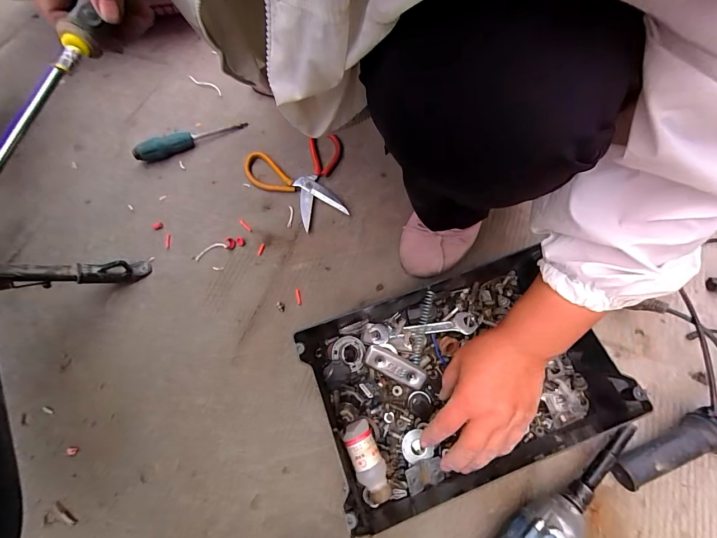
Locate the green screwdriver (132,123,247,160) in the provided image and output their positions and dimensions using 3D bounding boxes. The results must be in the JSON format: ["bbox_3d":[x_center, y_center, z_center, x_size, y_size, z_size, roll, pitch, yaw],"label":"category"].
[{"bbox_3d":[-0.295,-0.232,0.599,0.190,0.031,0.036,-27,70,-11],"label":"green screwdriver"}]

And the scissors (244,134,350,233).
[{"bbox_3d":[-0.095,-0.145,0.567,0.163,0.014,0.168,-17,68,-7],"label":"scissors"}]

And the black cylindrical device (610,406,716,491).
[{"bbox_3d":[0.355,0.204,0.385,0.134,0.063,0.043,-21,68,-9],"label":"black cylindrical device"}]

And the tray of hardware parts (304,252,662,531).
[{"bbox_3d":[0.116,0.128,0.411,0.324,0.077,0.237,-18,68,-8],"label":"tray of hardware parts"}]

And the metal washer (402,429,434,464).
[{"bbox_3d":[0.067,0.211,0.401,0.033,0.005,0.035,2,75,-7],"label":"metal washer"}]

